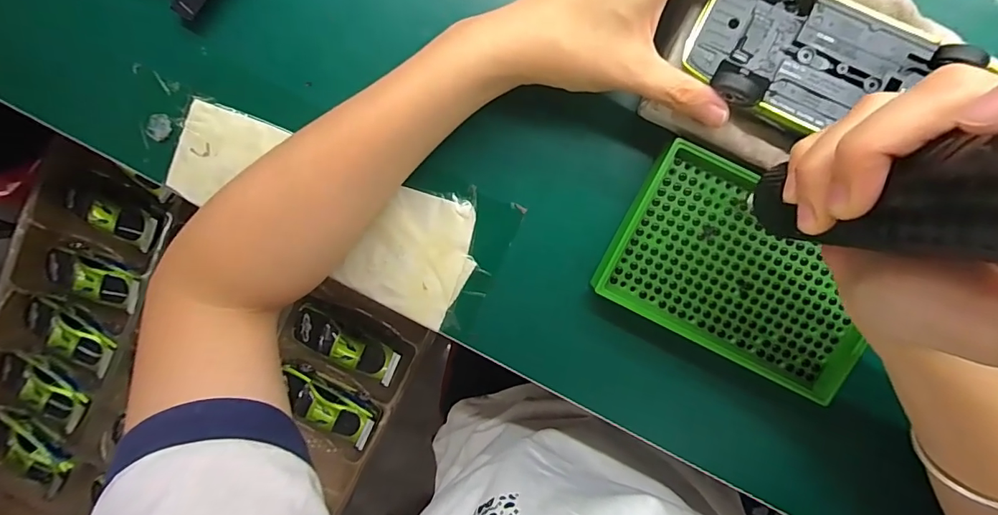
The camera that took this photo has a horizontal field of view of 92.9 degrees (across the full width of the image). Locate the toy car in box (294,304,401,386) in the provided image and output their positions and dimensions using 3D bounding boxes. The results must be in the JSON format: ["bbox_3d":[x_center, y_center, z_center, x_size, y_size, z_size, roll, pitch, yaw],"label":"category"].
[{"bbox_3d":[-0.172,0.099,0.541,0.127,0.035,0.054,24,100,1],"label":"toy car in box"}]

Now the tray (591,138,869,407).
[{"bbox_3d":[0.131,0.010,0.251,0.139,0.015,0.088,27,99,0],"label":"tray"}]

